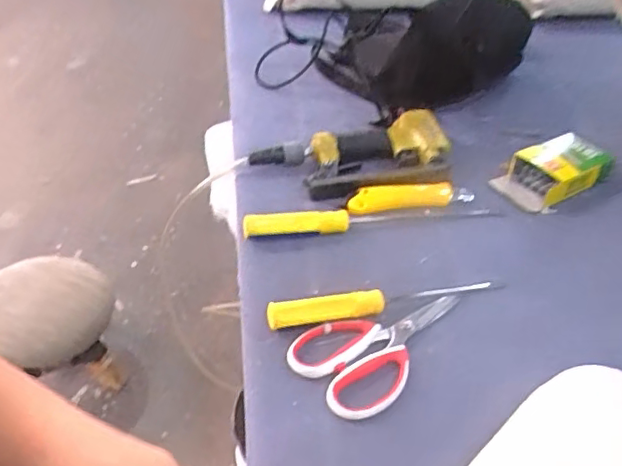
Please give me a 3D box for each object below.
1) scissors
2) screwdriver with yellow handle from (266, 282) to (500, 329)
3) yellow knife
[{"bbox_3d":[0.073,0.099,0.570,0.183,0.017,0.100,-27,50,-30],"label":"scissors"},{"bbox_3d":[0.078,0.062,0.593,0.242,0.033,0.020,-9,43,-14],"label":"screwdriver with yellow handle"},{"bbox_3d":[0.119,-0.045,0.728,0.159,0.017,0.032,-7,42,-12],"label":"yellow knife"}]

